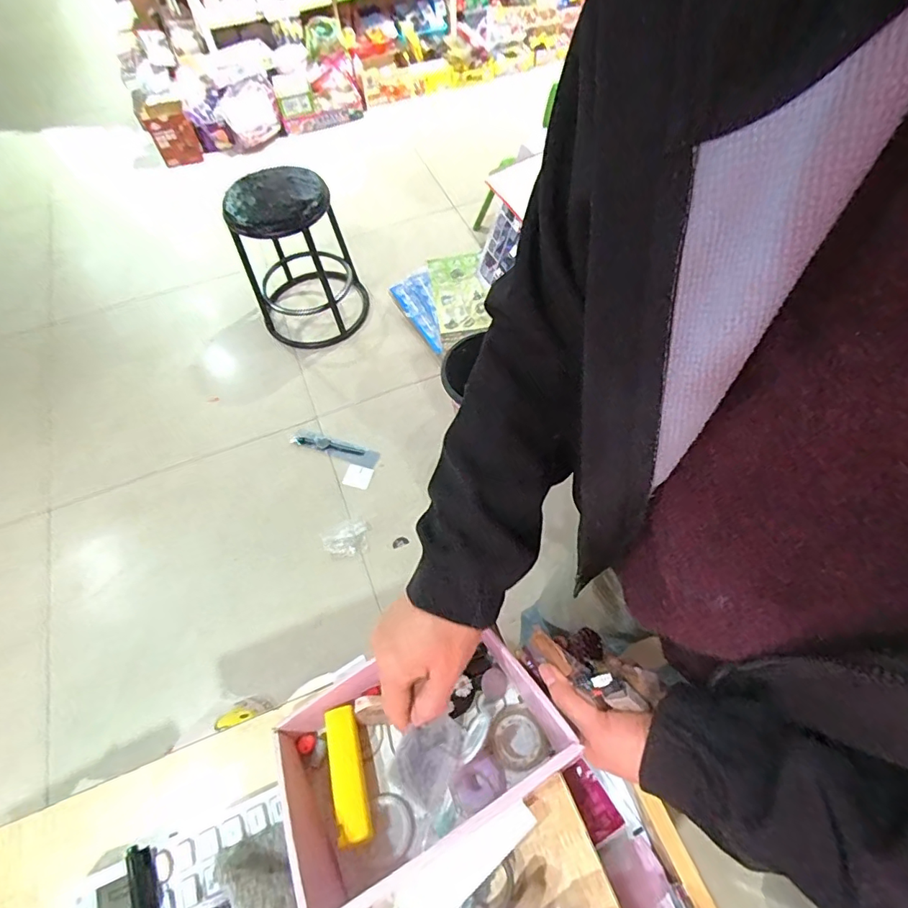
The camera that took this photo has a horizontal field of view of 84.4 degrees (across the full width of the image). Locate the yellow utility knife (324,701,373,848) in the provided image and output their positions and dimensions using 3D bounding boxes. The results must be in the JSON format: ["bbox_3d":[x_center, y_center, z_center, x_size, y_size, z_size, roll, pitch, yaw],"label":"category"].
[{"bbox_3d":[-0.081,0.239,0.378,0.023,0.009,0.091,-18,46,-7],"label":"yellow utility knife"}]

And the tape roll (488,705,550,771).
[{"bbox_3d":[0.049,0.225,0.396,0.042,0.015,0.044,-1,60,2],"label":"tape roll"}]

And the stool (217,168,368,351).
[{"bbox_3d":[-0.514,-0.647,1.641,0.363,0.482,0.393,-1,60,2],"label":"stool"}]

